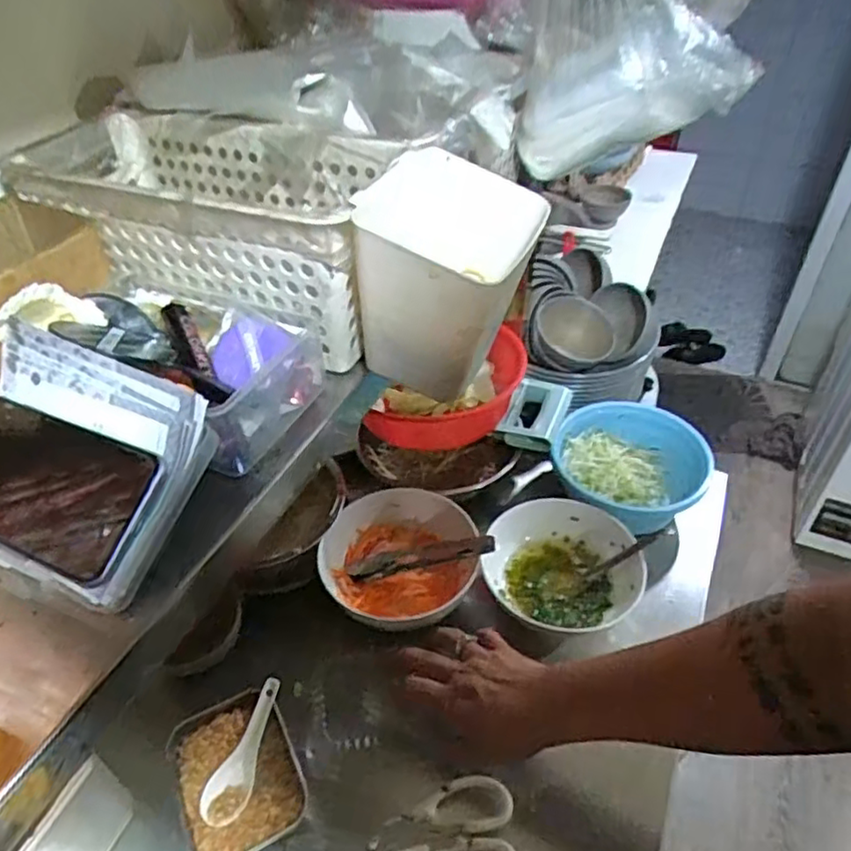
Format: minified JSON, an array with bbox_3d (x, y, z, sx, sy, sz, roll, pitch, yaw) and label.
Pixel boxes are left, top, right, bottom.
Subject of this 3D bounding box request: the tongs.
[{"bbox_3d":[-0.010,0.147,0.733,0.178,0.026,0.027,-15,40,17],"label":"tongs"}]

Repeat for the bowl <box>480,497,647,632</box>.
[{"bbox_3d":[0.155,0.157,0.743,0.170,0.066,0.138,15,45,18],"label":"bowl"}]

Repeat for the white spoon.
[{"bbox_3d":[-0.168,0.303,0.615,0.037,0.019,0.126,12,59,15],"label":"white spoon"}]

